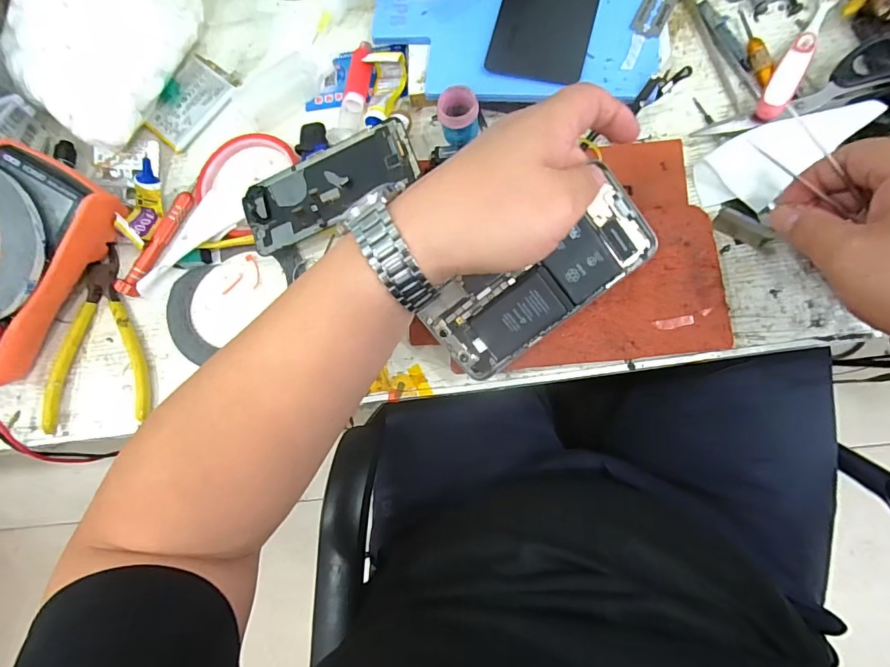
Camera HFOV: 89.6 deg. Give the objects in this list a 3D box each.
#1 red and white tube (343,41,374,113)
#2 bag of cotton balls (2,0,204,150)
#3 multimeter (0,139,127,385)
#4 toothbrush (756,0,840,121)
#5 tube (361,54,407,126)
[{"bbox_3d":[-0.071,-0.211,0.372,0.018,0.019,0.063,8,81,9],"label":"red and white tube"},{"bbox_3d":[-0.291,-0.248,0.372,0.107,0.066,0.166,21,83,11],"label":"bag of cotton balls"},{"bbox_3d":[-0.339,-0.053,0.350,0.086,0.058,0.181,36,86,13],"label":"multimeter"},{"bbox_3d":[0.257,-0.206,0.322,0.016,0.012,0.131,32,78,8],"label":"toothbrush"},{"bbox_3d":[-0.050,-0.198,0.361,0.032,0.021,0.066,7,74,7],"label":"tube"}]

